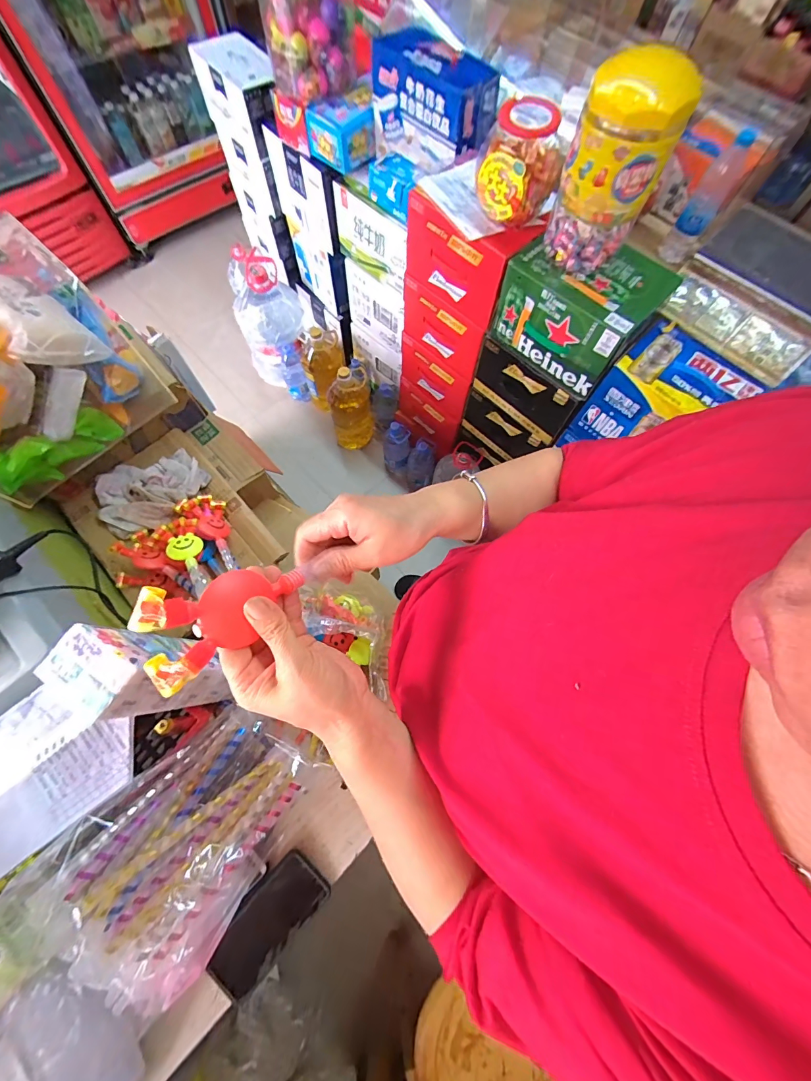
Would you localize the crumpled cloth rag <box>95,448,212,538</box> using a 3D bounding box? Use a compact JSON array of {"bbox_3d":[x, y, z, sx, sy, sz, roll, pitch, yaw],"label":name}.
[{"bbox_3d":[-0.487,-0.101,0.731,0.198,0.064,0.162,-17,71,-9],"label":"crumpled cloth rag"}]

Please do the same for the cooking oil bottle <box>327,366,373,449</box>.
[{"bbox_3d":[-0.206,-0.500,1.448,0.155,0.324,0.123,-7,70,-5],"label":"cooking oil bottle"}]

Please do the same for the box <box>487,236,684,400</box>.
[{"bbox_3d":[0.353,-0.484,0.800,0.269,0.173,0.202,43,73,12],"label":"box"}]

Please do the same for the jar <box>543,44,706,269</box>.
[{"bbox_3d":[0.330,-0.592,0.620,0.143,0.237,0.121,26,71,7],"label":"jar"}]

